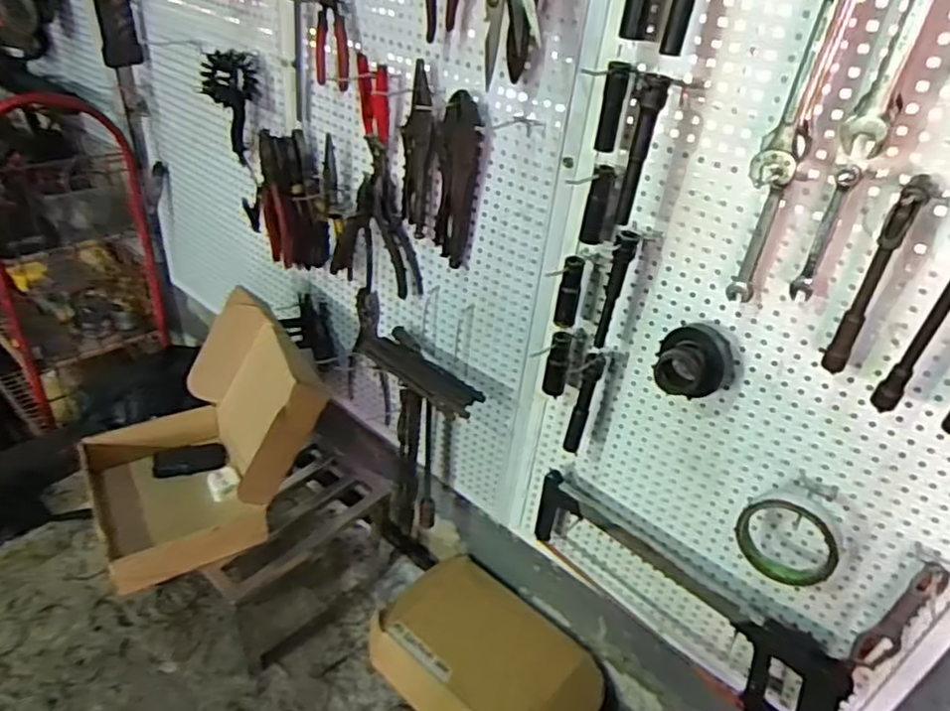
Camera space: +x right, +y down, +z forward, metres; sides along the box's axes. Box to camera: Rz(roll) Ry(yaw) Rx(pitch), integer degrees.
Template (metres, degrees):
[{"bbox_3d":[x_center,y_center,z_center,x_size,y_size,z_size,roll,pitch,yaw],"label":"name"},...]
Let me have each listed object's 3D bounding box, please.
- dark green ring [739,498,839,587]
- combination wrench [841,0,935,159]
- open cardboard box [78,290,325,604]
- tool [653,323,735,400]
[{"bbox_3d":[0.291,0.174,0.618,0.089,0.091,0.021,31,42,30],"label":"dark green ring"},{"bbox_3d":[0.281,-0.216,0.421,0.026,0.168,0.018,26,40,25],"label":"combination wrench"},{"bbox_3d":[-0.422,0.128,0.998,0.305,0.326,0.298,-17,42,-30],"label":"open cardboard box"},{"bbox_3d":[0.215,0.006,0.645,0.069,0.059,0.075,21,38,20],"label":"tool"}]

